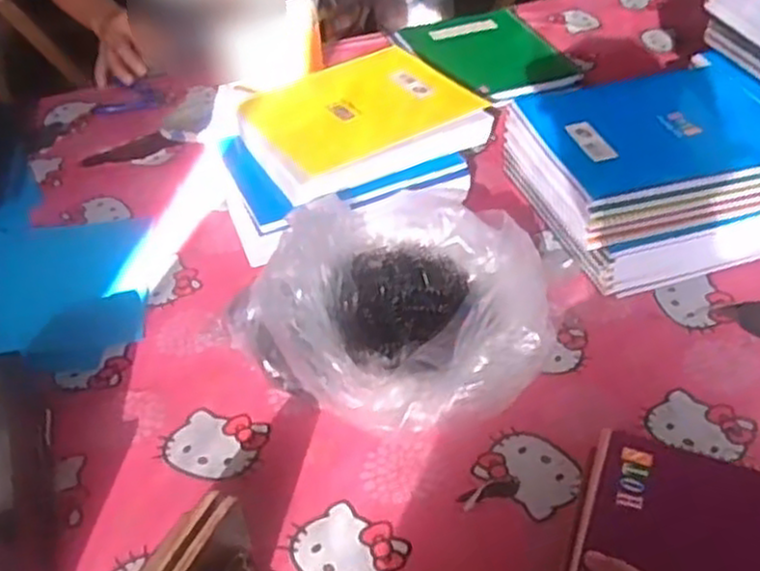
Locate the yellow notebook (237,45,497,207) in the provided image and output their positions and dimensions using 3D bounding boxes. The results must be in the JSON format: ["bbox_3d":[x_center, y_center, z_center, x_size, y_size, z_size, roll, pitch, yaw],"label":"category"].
[{"bbox_3d":[-0.026,-0.205,0.916,0.268,0.031,0.215,-24,46,-20],"label":"yellow notebook"}]

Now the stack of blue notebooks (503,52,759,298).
[{"bbox_3d":[0.302,-0.128,0.841,0.276,0.118,0.226,-15,43,-12],"label":"stack of blue notebooks"}]

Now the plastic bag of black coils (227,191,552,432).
[{"bbox_3d":[0.024,0.018,0.720,0.262,0.094,0.252,30,52,32],"label":"plastic bag of black coils"}]

